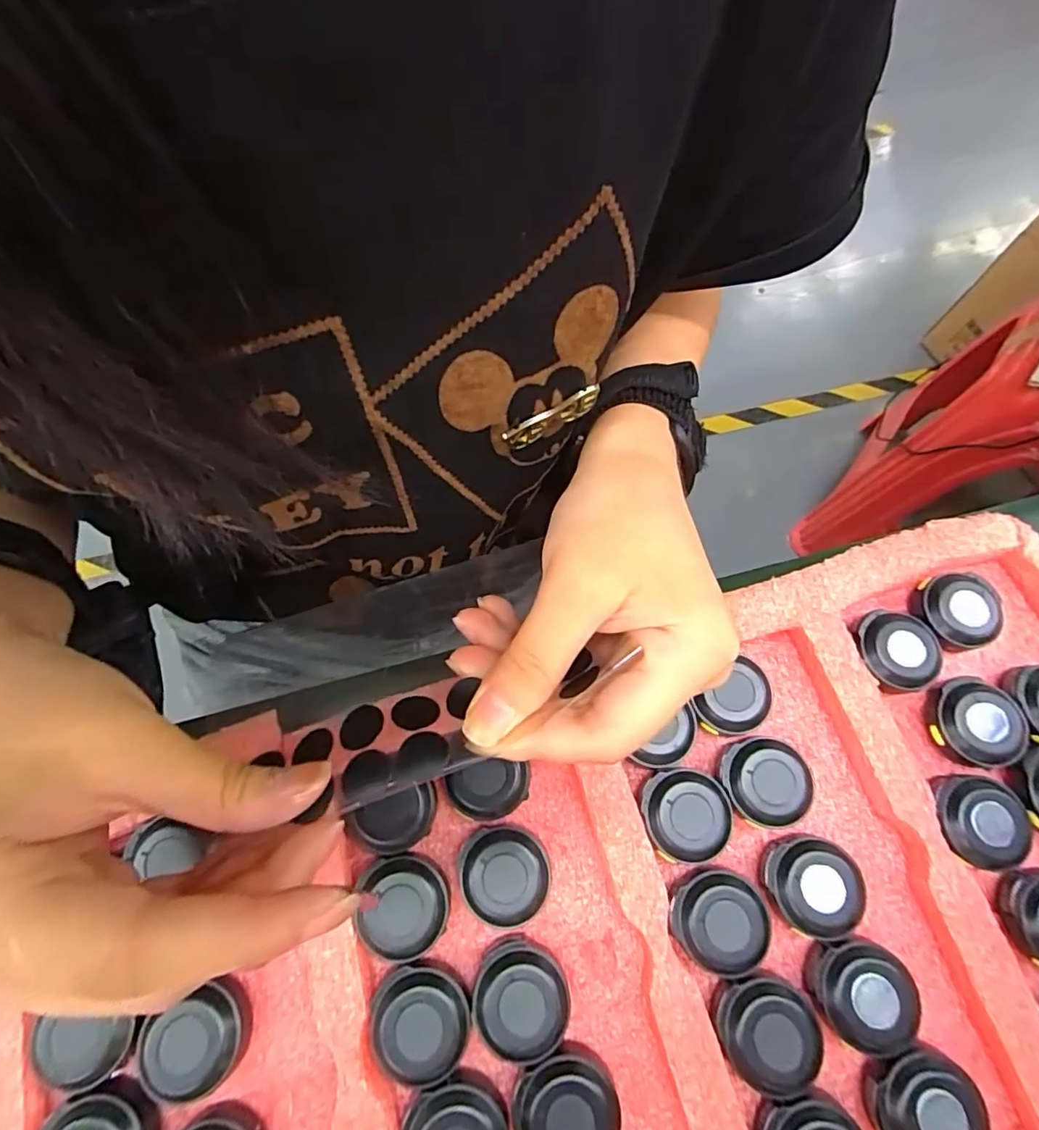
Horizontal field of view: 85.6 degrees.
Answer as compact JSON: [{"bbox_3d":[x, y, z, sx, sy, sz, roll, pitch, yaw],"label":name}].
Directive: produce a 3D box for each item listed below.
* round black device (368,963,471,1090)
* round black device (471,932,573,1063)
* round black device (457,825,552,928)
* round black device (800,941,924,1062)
[{"bbox_3d":[-0.030,0.138,0.170,0.029,0.012,0.029,0,70,-1],"label":"round black device"},{"bbox_3d":[0.000,0.133,0.173,0.028,0.013,0.029,0,70,-1],"label":"round black device"},{"bbox_3d":[-0.005,0.101,0.184,0.028,0.012,0.029,0,70,-1],"label":"round black device"},{"bbox_3d":[0.107,0.133,0.173,0.033,0.009,0.027,32,73,10],"label":"round black device"}]

